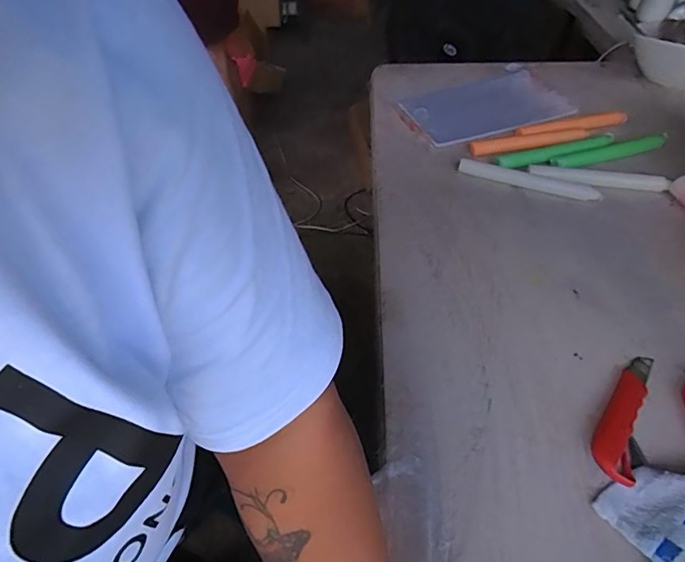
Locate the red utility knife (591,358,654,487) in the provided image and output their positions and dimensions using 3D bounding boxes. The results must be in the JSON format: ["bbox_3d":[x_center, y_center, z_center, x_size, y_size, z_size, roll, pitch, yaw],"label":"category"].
[{"bbox_3d":[0.288,0.131,0.467,0.042,0.014,0.153,31,56,24],"label":"red utility knife"}]

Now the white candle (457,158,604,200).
[{"bbox_3d":[0.276,-0.151,0.705,0.206,0.019,0.019,19,52,16],"label":"white candle"}]

